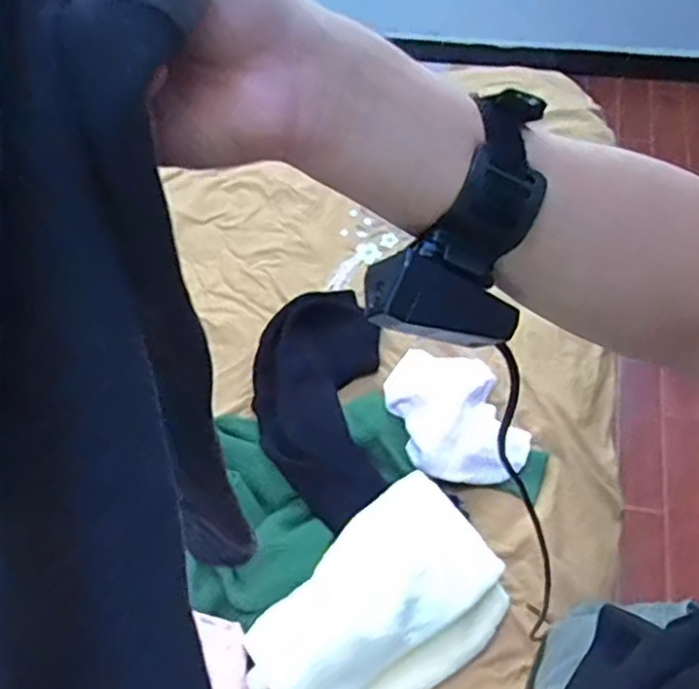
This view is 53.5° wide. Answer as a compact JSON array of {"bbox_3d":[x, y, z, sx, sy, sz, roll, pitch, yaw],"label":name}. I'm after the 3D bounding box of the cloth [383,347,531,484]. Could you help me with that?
[{"bbox_3d":[0.156,0.098,1.049,0.173,0.037,0.236,-20,57,-9],"label":"cloth"}]

